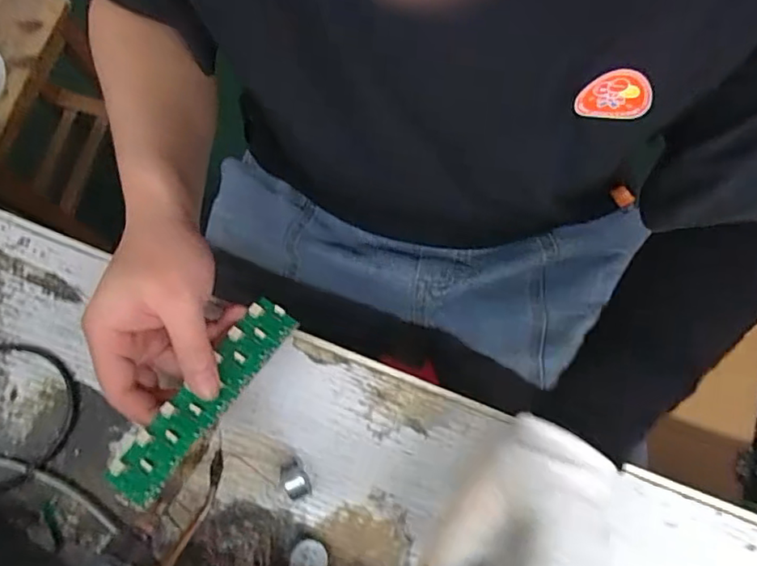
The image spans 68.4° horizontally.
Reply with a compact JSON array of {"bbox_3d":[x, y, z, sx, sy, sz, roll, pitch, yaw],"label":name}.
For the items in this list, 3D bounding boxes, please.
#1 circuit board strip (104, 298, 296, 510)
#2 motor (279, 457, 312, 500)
[{"bbox_3d":[-0.103,0.067,0.336,0.029,0.008,0.138,34,66,9],"label":"circuit board strip"},{"bbox_3d":[-0.052,0.124,0.353,0.015,0.027,0.023,-24,76,-6],"label":"motor"}]

